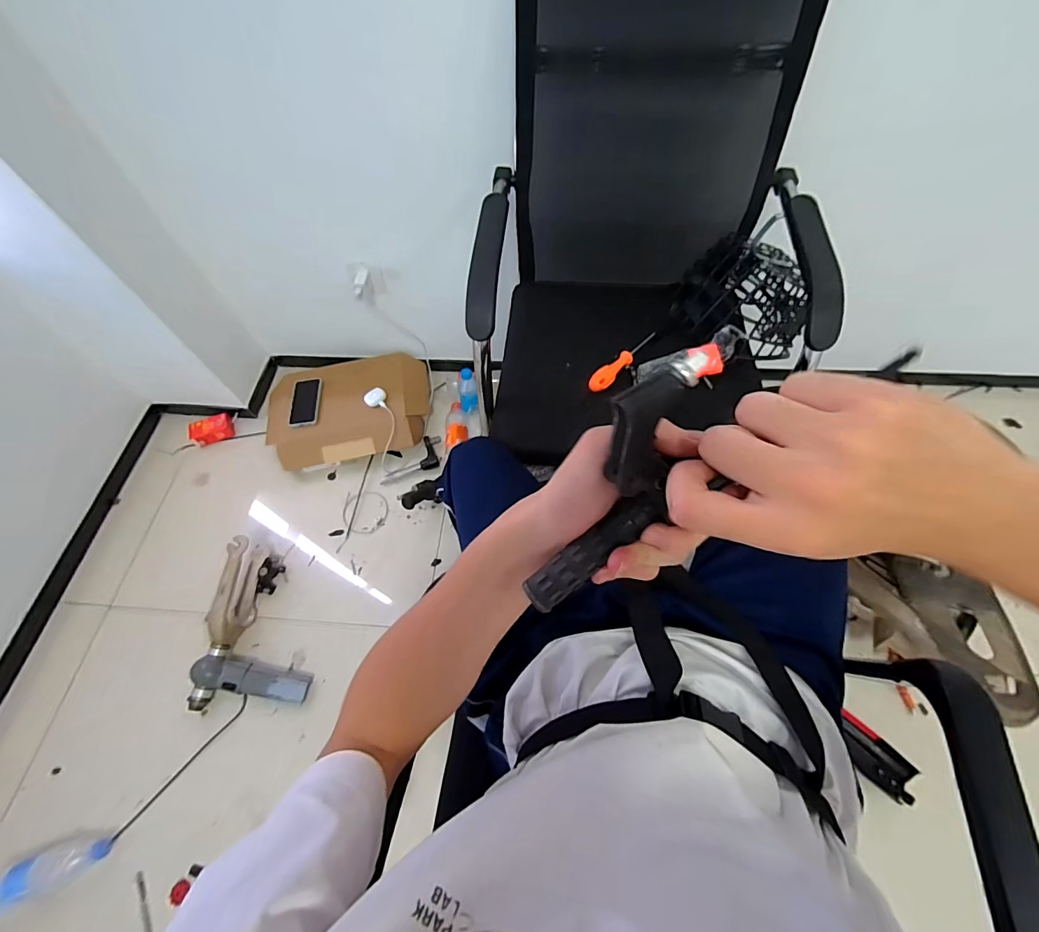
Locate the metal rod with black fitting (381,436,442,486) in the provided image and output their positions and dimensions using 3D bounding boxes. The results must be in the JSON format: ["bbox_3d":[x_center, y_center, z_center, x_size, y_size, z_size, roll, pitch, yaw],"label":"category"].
[{"bbox_3d":[-0.303,-0.020,1.250,0.186,0.024,0.093,-19,61,-7],"label":"metal rod with black fitting"}]

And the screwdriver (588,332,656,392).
[{"bbox_3d":[0.191,-0.200,0.821,0.037,0.023,0.185,35,68,20],"label":"screwdriver"}]

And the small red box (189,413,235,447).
[{"bbox_3d":[-0.918,-0.109,1.340,0.129,0.054,0.068,-20,62,-8],"label":"small red box"}]

